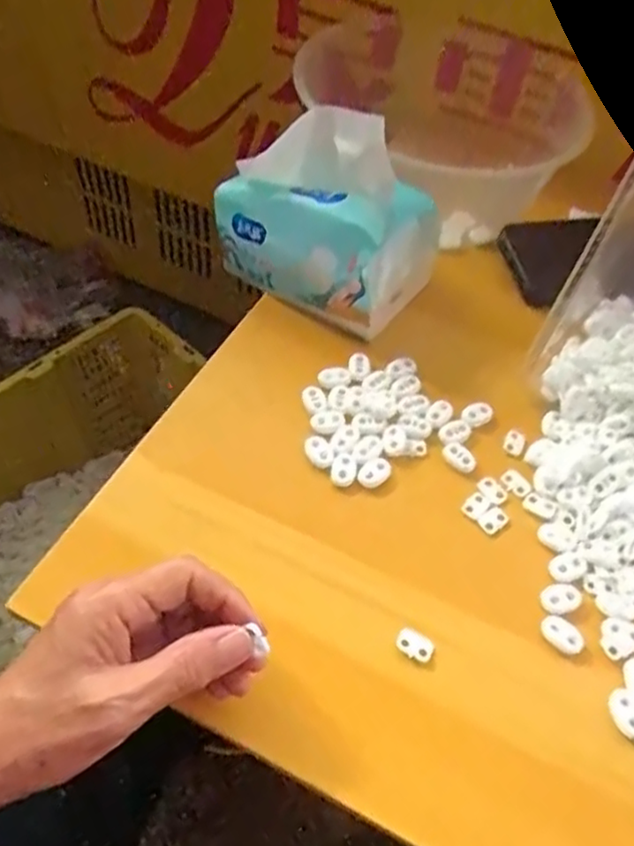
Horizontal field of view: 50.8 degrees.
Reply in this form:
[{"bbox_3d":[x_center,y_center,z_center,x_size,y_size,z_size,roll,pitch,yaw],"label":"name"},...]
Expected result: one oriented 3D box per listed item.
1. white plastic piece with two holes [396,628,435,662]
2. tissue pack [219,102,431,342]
[{"bbox_3d":[0.052,0.117,0.353,0.020,0.004,0.014,23,55,10],"label":"white plastic piece with two holes"},{"bbox_3d":[0.006,-0.153,0.468,0.148,0.116,0.094,29,58,15],"label":"tissue pack"}]

